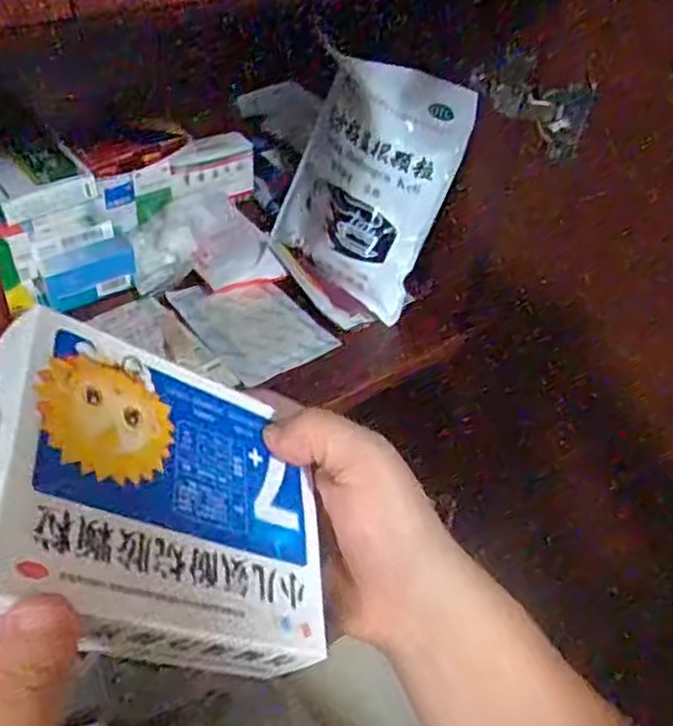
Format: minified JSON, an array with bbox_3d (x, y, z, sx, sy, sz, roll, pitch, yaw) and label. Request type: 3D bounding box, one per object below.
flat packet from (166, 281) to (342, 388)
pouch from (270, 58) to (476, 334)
[{"bbox_3d":[-0.074,-0.038,0.657,0.097,0.012,0.135,-28,50,-29],"label":"flat packet"},{"bbox_3d":[0.023,-0.168,0.669,0.166,0.205,0.031,39,33,26],"label":"pouch"}]

